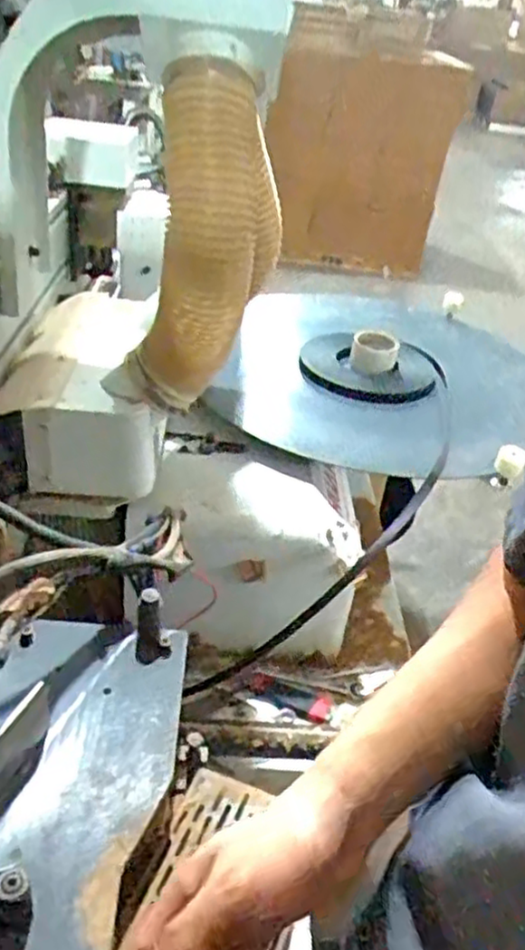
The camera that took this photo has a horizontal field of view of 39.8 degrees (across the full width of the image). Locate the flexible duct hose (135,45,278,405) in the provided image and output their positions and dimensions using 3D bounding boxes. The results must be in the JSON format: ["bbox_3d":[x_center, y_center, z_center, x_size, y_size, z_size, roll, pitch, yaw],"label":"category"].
[{"bbox_3d":[-0.064,-0.275,0.864,0.128,0.374,0.211,3,34,-7],"label":"flexible duct hose"}]

